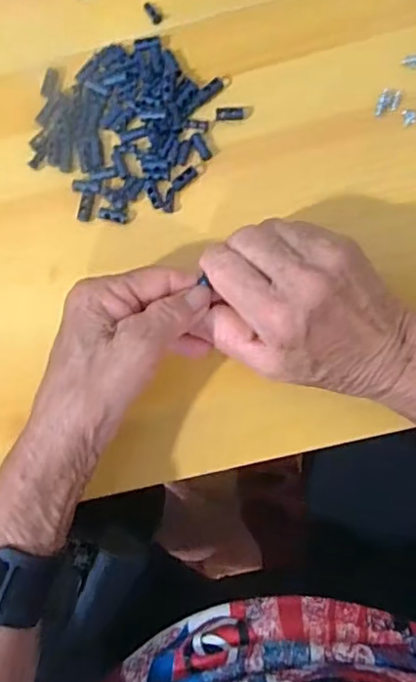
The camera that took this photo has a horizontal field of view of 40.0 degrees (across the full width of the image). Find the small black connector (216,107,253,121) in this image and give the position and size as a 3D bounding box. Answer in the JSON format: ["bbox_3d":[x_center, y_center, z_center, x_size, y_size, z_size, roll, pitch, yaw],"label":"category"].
[{"bbox_3d":[0.017,-0.147,0.369,0.023,0.004,0.008,-4,83,4],"label":"small black connector"}]

